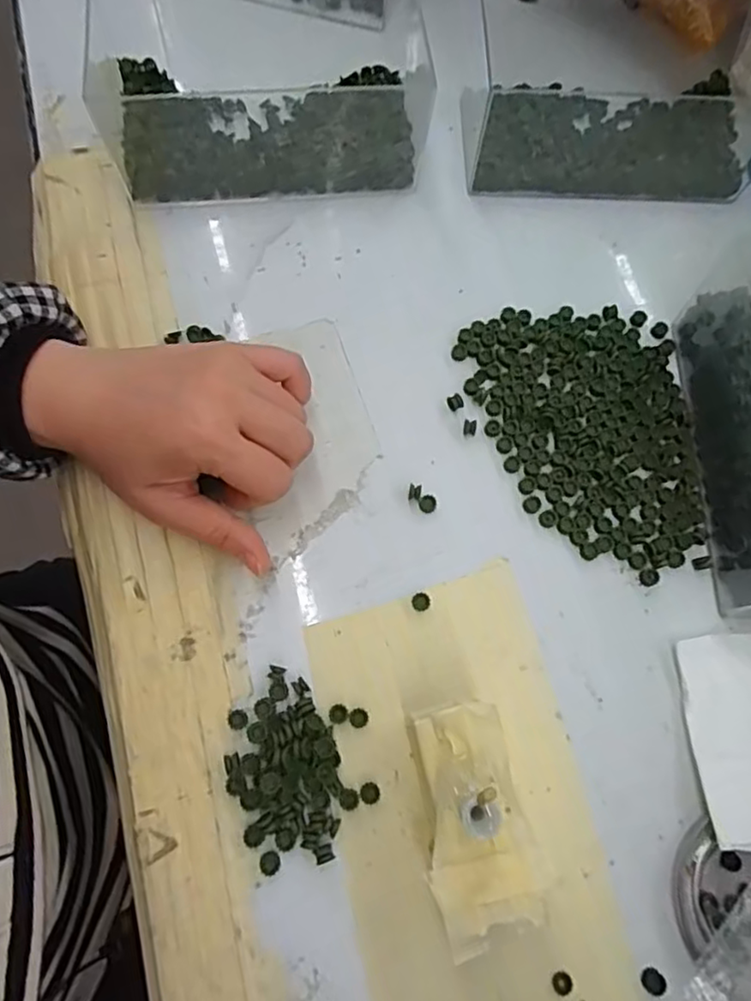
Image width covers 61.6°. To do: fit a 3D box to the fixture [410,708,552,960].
[{"bbox_3d":[0.037,0.130,0.260,0.046,0.041,0.086,-17,73,-7],"label":"fixture"}]

